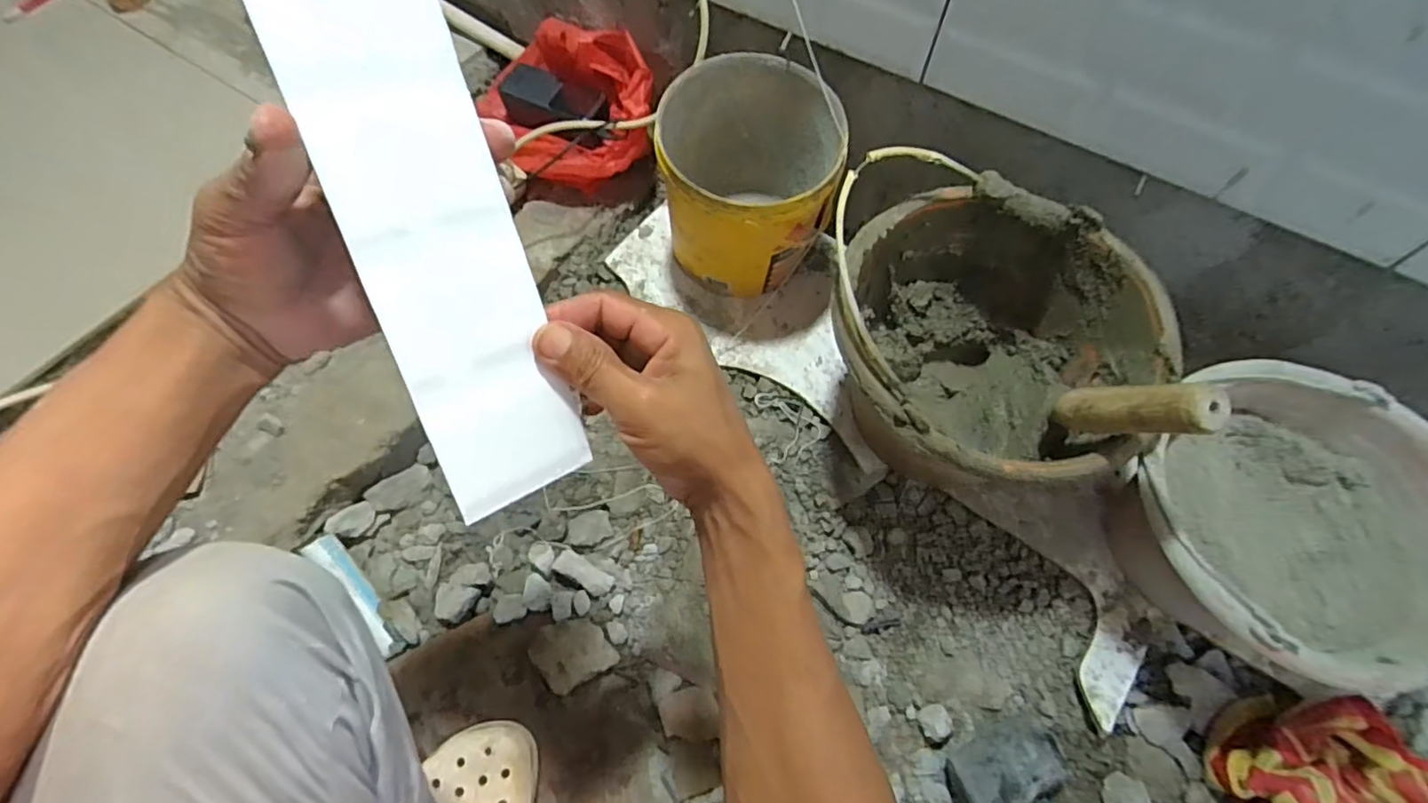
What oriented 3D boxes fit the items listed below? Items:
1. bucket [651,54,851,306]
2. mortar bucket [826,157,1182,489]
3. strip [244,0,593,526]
[{"bbox_3d":[0.036,-0.236,0.703,0.174,0.197,0.203,1,63,-2],"label":"bucket"},{"bbox_3d":[0.232,-0.030,0.612,0.282,0.238,0.271,12,63,4],"label":"mortar bucket"},{"bbox_3d":[-0.119,-0.069,0.276,0.070,0.243,0.005,-27,24,-32],"label":"strip"}]

